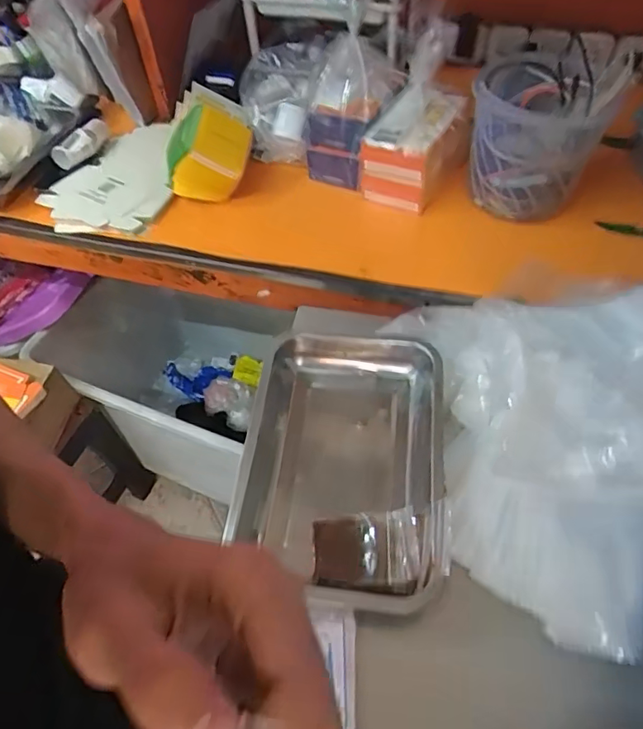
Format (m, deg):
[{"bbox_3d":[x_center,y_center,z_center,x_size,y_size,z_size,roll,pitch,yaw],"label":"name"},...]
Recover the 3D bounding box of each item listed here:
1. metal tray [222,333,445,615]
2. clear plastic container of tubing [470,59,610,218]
[{"bbox_3d":[0.024,0.112,0.596,0.220,0.083,0.307,4,53,5],"label":"metal tray"},{"bbox_3d":[0.323,-0.358,0.840,0.175,0.174,0.192,7,53,8],"label":"clear plastic container of tubing"}]

